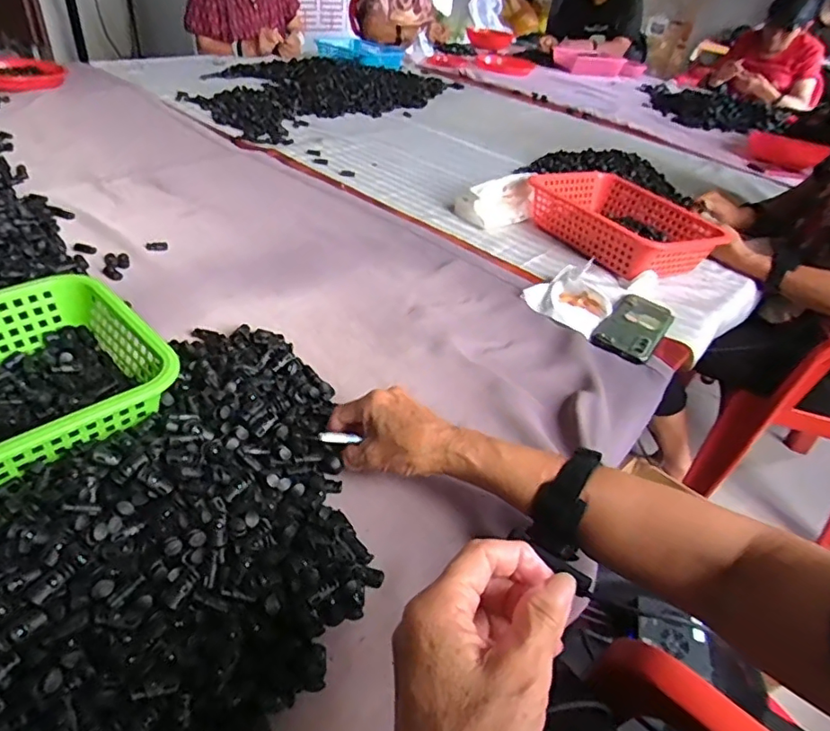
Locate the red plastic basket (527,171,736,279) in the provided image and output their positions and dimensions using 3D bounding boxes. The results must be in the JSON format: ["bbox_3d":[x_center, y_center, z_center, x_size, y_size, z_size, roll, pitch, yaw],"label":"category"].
[{"bbox_3d":[0.364,-0.253,0.966,0.247,0.075,0.302,-14,41,-26],"label":"red plastic basket"}]

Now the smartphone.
[{"bbox_3d":[0.308,-0.060,0.763,0.076,0.007,0.169,26,40,24],"label":"smartphone"}]

